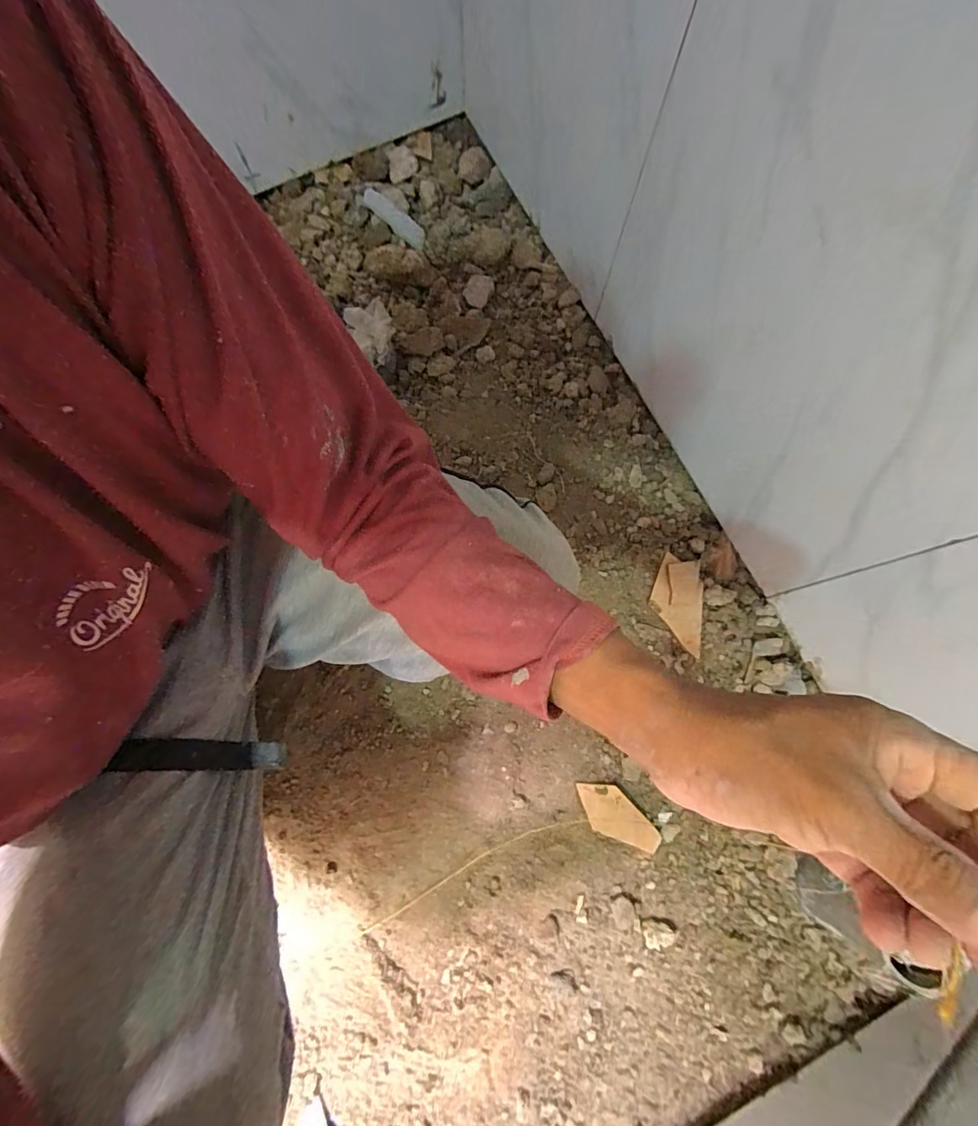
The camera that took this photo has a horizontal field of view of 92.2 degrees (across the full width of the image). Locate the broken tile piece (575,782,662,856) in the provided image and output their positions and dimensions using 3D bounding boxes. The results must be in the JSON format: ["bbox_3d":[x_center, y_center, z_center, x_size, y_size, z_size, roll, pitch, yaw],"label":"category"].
[{"bbox_3d":[0.158,0.319,0.589,0.054,0.011,0.113,-44,80,-10],"label":"broken tile piece"}]

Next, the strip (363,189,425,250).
[{"bbox_3d":[-0.163,-0.600,0.820,0.128,0.009,0.032,38,105,-4],"label":"strip"}]

